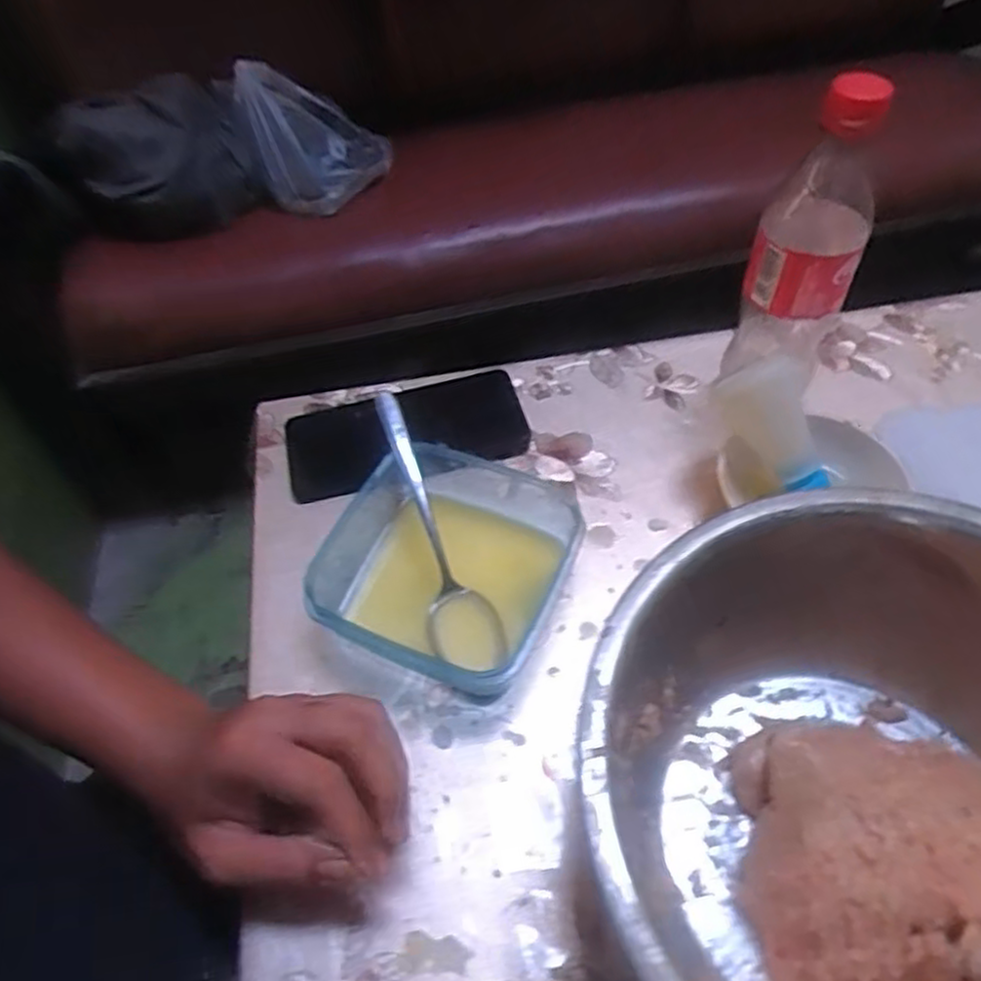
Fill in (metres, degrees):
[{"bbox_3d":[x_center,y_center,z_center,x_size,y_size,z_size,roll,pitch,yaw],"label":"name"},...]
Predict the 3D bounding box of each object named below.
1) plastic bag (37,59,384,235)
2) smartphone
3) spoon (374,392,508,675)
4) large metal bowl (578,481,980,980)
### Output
[{"bbox_3d":[-0.432,-0.567,1.193,0.476,0.163,0.224,-8,55,-1],"label":"plastic bag"},{"bbox_3d":[-0.061,-0.039,0.517,0.166,0.014,0.078,-14,55,-5],"label":"smartphone"},{"bbox_3d":[-0.035,0.024,0.431,0.039,0.023,0.174,-18,78,-8],"label":"spoon"},{"bbox_3d":[0.160,0.138,0.300,0.237,0.114,0.229,-2,55,3],"label":"large metal bowl"}]

